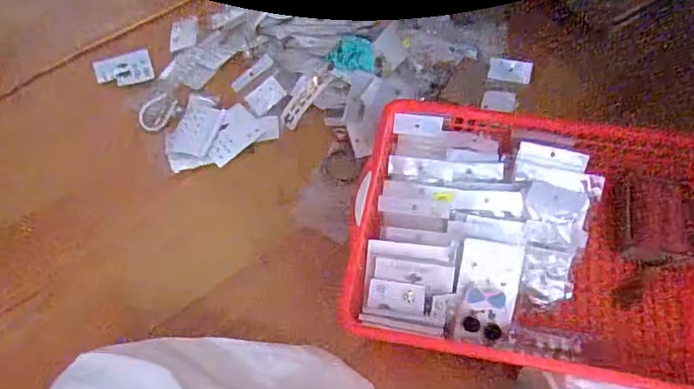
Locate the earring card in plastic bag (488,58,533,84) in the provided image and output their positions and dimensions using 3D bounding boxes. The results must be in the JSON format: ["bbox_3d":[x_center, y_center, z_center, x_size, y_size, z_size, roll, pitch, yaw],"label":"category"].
[{"bbox_3d":[0.231,-0.175,0.711,0.058,0.031,0.004,6,17,8],"label":"earring card in plastic bag"}]

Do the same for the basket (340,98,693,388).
[{"bbox_3d":[0.220,0.050,0.570,0.403,0.093,0.285,8,62,8],"label":"basket"}]

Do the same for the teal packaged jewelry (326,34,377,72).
[{"bbox_3d":[0.007,-0.202,0.721,0.062,0.014,0.055,-3,77,7],"label":"teal packaged jewelry"}]

